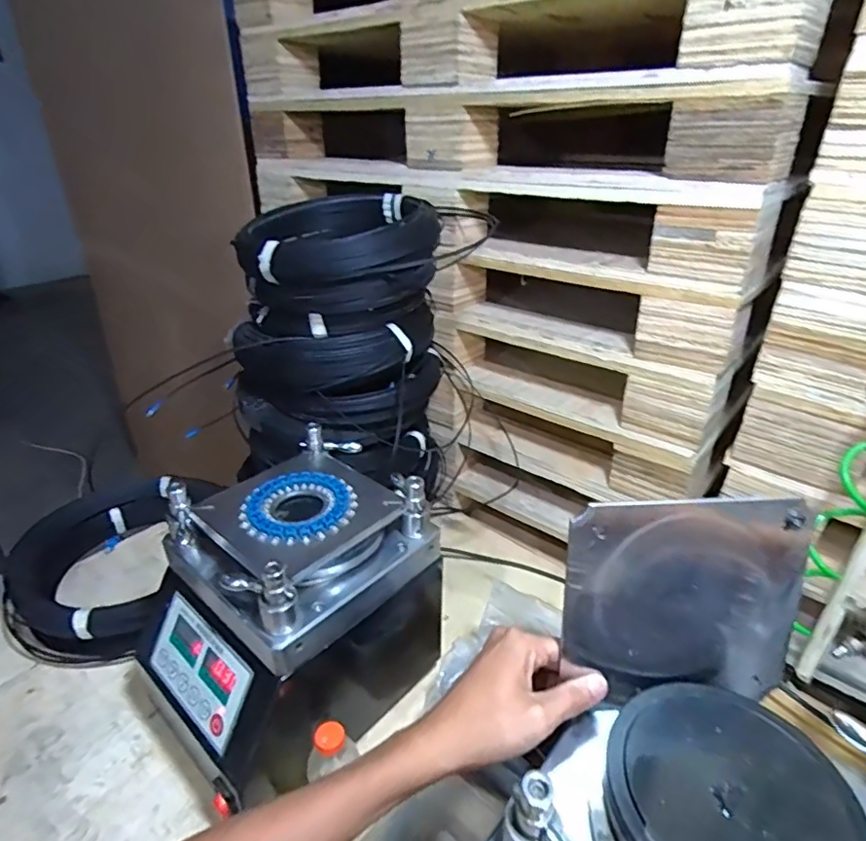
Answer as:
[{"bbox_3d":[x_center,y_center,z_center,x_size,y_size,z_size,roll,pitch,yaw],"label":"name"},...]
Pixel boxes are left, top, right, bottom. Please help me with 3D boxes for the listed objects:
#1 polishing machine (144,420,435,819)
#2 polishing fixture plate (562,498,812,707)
[{"bbox_3d":[-0.158,0.226,0.636,0.213,0.299,0.281,24,38,37],"label":"polishing machine"},{"bbox_3d":[0.179,0.130,0.400,0.168,0.157,0.008,0,17,-4],"label":"polishing fixture plate"}]

